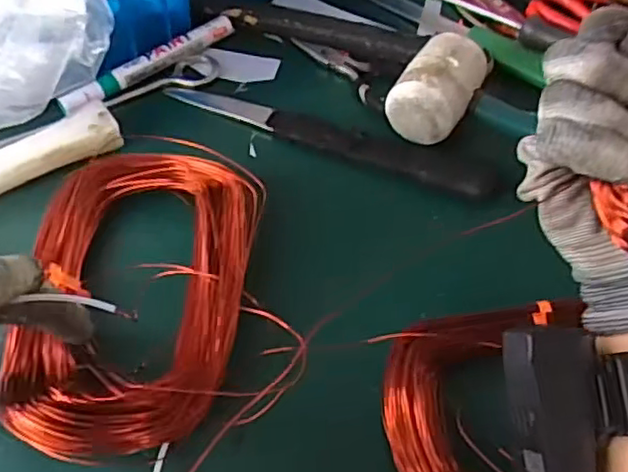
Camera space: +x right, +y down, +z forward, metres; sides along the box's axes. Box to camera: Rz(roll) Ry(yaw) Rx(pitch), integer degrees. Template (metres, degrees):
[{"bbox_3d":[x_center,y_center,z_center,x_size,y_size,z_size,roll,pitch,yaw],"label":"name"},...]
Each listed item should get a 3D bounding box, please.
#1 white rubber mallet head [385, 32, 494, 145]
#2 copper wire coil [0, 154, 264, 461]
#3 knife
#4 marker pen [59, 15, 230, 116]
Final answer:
[{"bbox_3d":[0.082,-0.094,0.429,0.045,0.055,0.069,30,60,18],"label":"white rubber mallet head"},{"bbox_3d":[-0.100,0.031,0.351,0.123,0.037,0.162,6,56,3],"label":"copper wire coil"},{"bbox_3d":[0.009,-0.073,0.441,0.233,0.021,0.024,22,58,13],"label":"knife"},{"bbox_3d":[-0.119,-0.125,0.477,0.143,0.015,0.018,-37,64,-23],"label":"marker pen"}]

